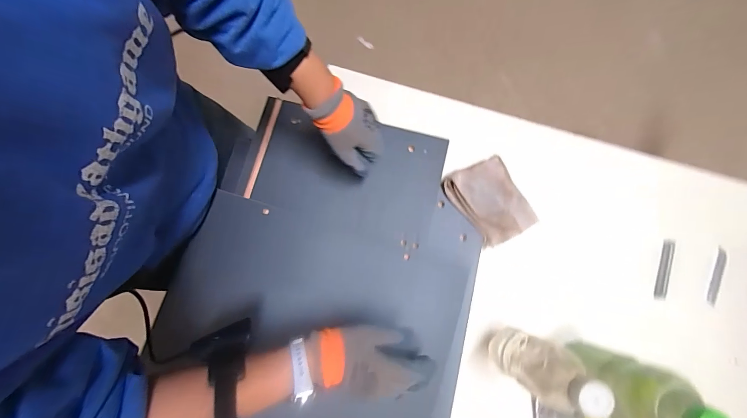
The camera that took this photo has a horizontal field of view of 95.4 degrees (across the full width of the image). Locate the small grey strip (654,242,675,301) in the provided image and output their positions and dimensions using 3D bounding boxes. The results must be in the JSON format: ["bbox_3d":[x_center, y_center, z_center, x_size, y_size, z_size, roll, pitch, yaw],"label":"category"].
[{"bbox_3d":[0.509,0.107,0.594,0.017,0.012,0.103,16,80,4],"label":"small grey strip"}]

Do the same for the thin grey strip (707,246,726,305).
[{"bbox_3d":[0.587,0.116,0.581,0.014,0.004,0.095,17,86,12],"label":"thin grey strip"}]

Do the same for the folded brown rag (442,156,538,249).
[{"bbox_3d":[0.208,-0.019,0.586,0.127,0.035,0.145,-31,78,-28],"label":"folded brown rag"}]

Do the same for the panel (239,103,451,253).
[{"bbox_3d":[-0.040,-0.060,0.579,0.307,0.026,0.190,14,80,1],"label":"panel"}]

